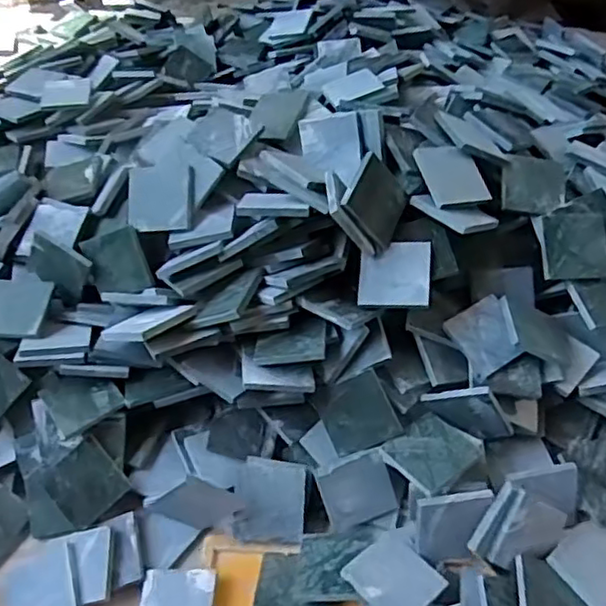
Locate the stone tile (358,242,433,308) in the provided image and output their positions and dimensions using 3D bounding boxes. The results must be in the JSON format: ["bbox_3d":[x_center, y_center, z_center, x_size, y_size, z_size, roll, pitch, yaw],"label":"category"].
[{"bbox_3d":[0.066,-0.021,0.462,0.050,0.005,0.050,0,68,19],"label":"stone tile"}]

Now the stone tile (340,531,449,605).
[{"bbox_3d":[0.059,0.174,0.412,0.053,0.006,0.052,32,39,31],"label":"stone tile"}]

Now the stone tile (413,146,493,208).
[{"bbox_3d":[0.113,-0.096,0.484,0.050,0.004,0.048,-13,76,-20],"label":"stone tile"}]

